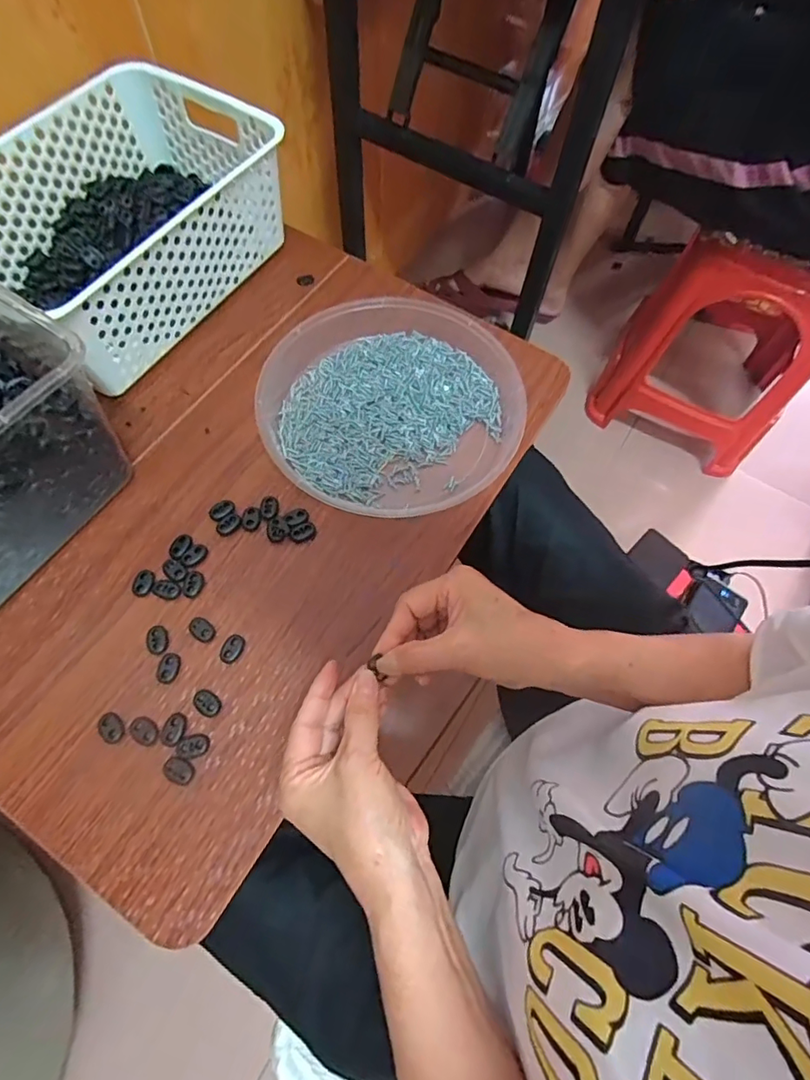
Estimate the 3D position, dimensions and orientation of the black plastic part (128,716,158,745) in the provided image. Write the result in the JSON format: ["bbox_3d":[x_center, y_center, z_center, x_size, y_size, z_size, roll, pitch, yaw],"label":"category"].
[{"bbox_3d":[-0.186,0.135,0.370,0.016,0.004,0.021,-42,74,-19],"label":"black plastic part"}]

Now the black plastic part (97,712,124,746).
[{"bbox_3d":[-0.209,0.133,0.371,0.015,0.006,0.023,-34,72,-17],"label":"black plastic part"}]

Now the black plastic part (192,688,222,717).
[{"bbox_3d":[-0.145,0.119,0.382,0.023,0.006,0.015,33,68,11],"label":"black plastic part"}]

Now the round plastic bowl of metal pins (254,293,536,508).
[{"bbox_3d":[-0.015,-0.126,0.480,0.235,0.035,0.211,-26,70,-14],"label":"round plastic bowl of metal pins"}]

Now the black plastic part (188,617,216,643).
[{"bbox_3d":[-0.158,0.069,0.405,0.021,0.008,0.015,36,69,12],"label":"black plastic part"}]

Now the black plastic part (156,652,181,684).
[{"bbox_3d":[-0.178,0.096,0.392,0.016,0.006,0.022,18,66,5],"label":"black plastic part"}]

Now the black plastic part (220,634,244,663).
[{"bbox_3d":[-0.133,0.084,0.401,0.014,0.007,0.022,18,66,5],"label":"black plastic part"}]

